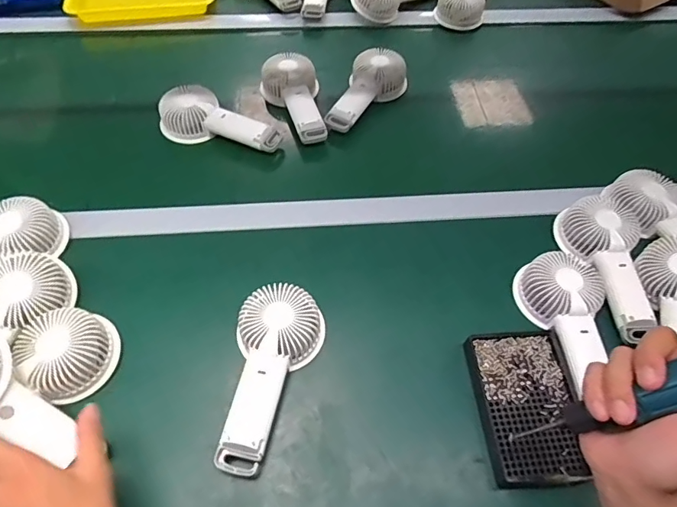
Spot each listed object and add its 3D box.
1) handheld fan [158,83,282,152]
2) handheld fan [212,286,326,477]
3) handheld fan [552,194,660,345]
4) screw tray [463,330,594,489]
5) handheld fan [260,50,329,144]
[{"bbox_3d":[-0.164,-0.184,0.649,0.174,0.055,0.074,13,56,6],"label":"handheld fan"},{"bbox_3d":[-0.070,0.117,0.444,0.080,0.041,0.177,13,64,7],"label":"handheld fan"},{"bbox_3d":[0.318,0.012,0.526,0.085,0.048,0.181,-4,64,-6],"label":"handheld fan"},{"bbox_3d":[0.183,0.144,0.442,0.095,0.021,0.143,-3,56,-5],"label":"screw tray"},{"bbox_3d":[-0.056,-0.227,0.677,0.082,0.043,0.161,-18,69,-17],"label":"handheld fan"}]

